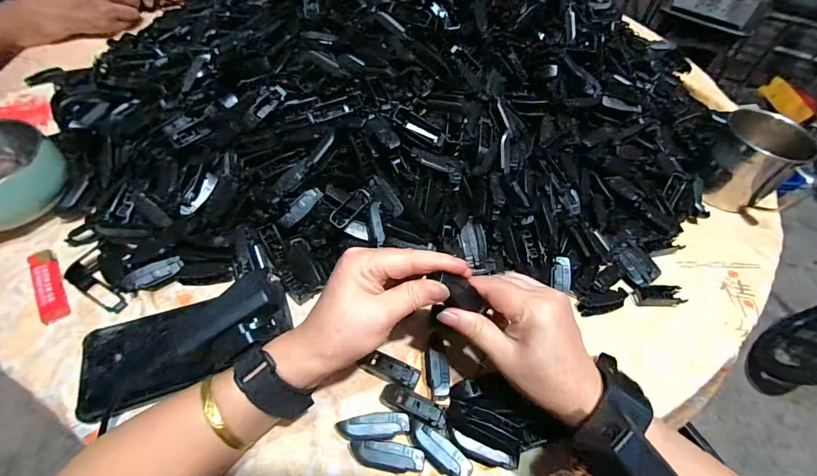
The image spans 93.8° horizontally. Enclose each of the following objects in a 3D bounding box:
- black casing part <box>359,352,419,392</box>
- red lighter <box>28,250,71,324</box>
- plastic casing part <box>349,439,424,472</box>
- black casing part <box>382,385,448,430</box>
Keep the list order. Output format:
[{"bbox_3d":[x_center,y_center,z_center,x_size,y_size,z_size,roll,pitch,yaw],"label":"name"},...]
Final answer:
[{"bbox_3d":[-0.015,0.113,0.325,0.050,0.013,0.017,13,53,23],"label":"black casing part"},{"bbox_3d":[-0.334,0.042,0.354,0.021,0.013,0.082,-29,60,-22],"label":"red lighter"},{"bbox_3d":[-0.016,0.163,0.285,0.055,0.015,0.017,8,53,3],"label":"plastic casing part"},{"bbox_3d":[0.003,0.134,0.308,0.058,0.011,0.017,14,52,28],"label":"black casing part"}]

